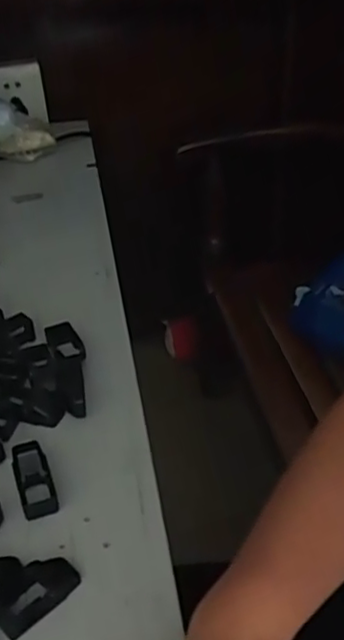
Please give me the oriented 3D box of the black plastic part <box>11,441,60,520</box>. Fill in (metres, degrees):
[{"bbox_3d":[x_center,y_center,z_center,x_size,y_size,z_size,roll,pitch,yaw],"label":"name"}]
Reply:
[{"bbox_3d":[-0.088,0.101,0.426,0.023,0.016,0.051,-14,38,-16],"label":"black plastic part"}]

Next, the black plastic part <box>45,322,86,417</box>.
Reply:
[{"bbox_3d":[-0.079,0.035,0.513,0.027,0.012,0.094,-10,37,-11],"label":"black plastic part"}]

